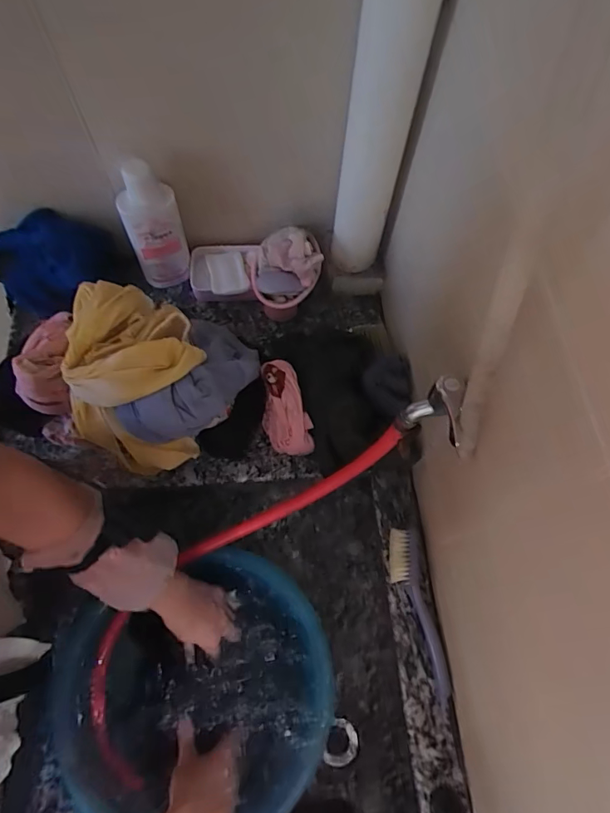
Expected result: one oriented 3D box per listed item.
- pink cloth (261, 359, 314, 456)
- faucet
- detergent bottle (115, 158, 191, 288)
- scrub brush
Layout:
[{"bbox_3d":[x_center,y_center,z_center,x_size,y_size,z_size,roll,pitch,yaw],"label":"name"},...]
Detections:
[{"bbox_3d":[-0.029,0.006,0.650,0.060,0.040,0.137,-13,105,-7],"label":"pink cloth"},{"bbox_3d":[0.131,0.011,0.448,0.039,0.077,0.058,-28,71,-13],"label":"faucet"},{"bbox_3d":[-0.220,-0.259,0.688,0.079,0.208,0.040,-17,69,-9],"label":"detergent bottle"},{"bbox_3d":[0.143,0.260,0.596,0.038,0.025,0.203,-10,68,-6],"label":"scrub brush"}]

